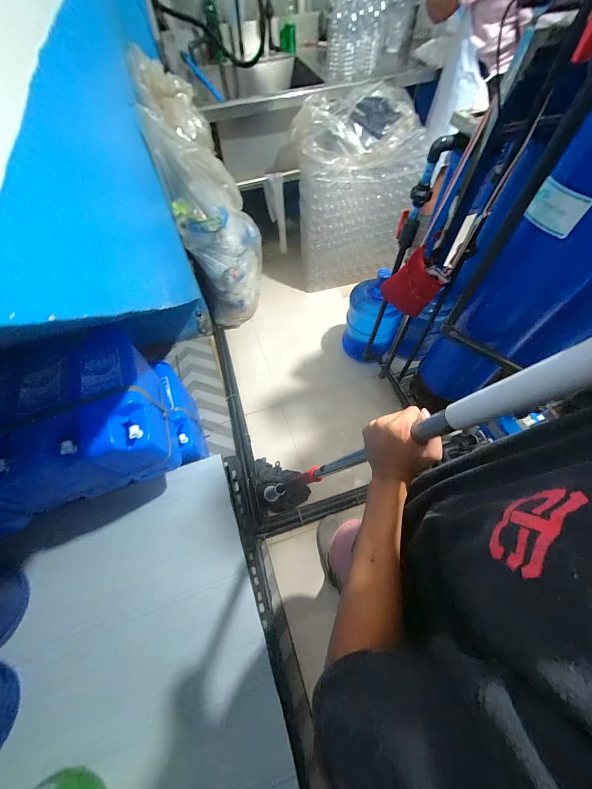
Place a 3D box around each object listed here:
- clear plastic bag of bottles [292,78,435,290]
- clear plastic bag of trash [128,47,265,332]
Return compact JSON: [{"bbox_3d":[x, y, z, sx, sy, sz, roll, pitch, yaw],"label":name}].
[{"bbox_3d":[0.319,-1.005,1.572,0.654,0.774,0.289,-8,61,-4],"label":"clear plastic bag of bottles"},{"bbox_3d":[-0.362,-0.809,1.373,0.330,0.898,0.468,-12,61,-6],"label":"clear plastic bag of trash"}]

